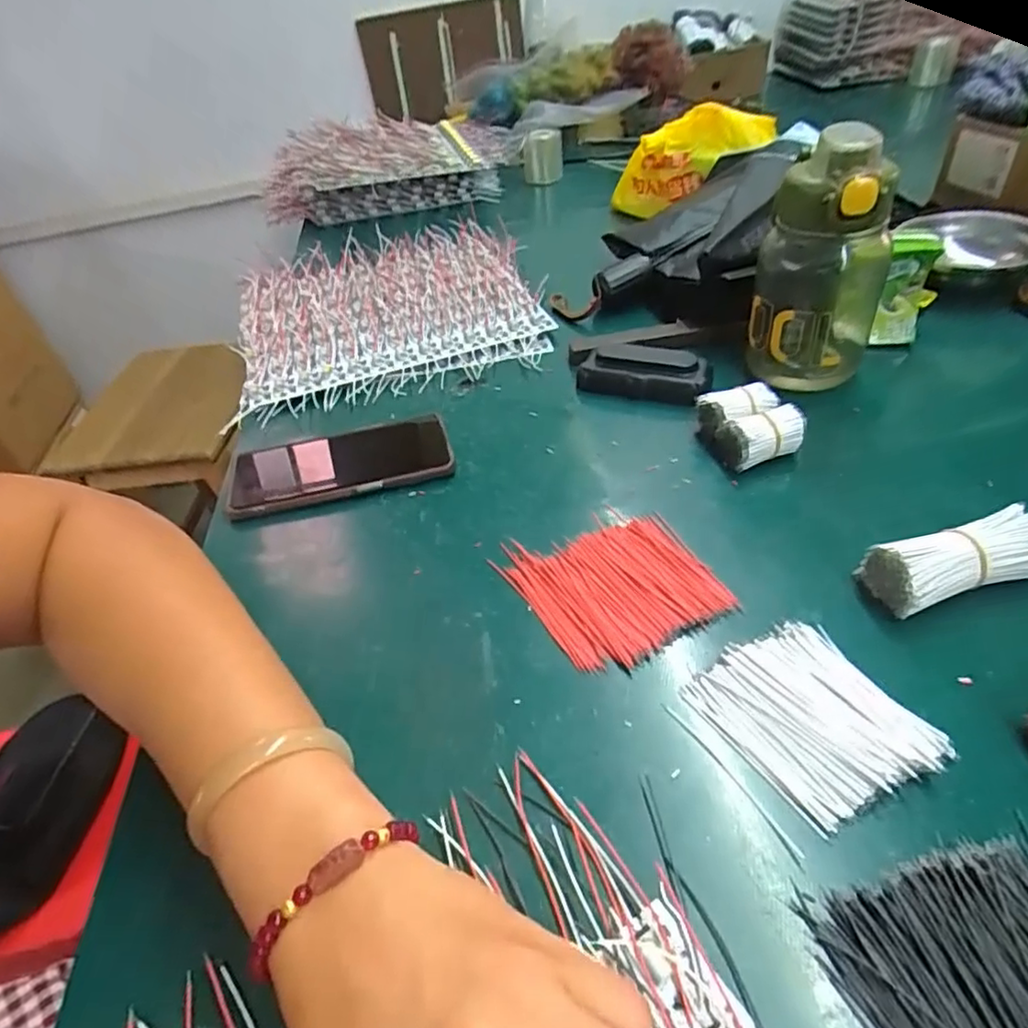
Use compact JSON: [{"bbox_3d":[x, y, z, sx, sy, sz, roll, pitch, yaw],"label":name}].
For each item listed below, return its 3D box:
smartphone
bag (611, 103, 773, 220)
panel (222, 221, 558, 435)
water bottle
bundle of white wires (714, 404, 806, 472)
[{"bbox_3d":[-0.130,-0.040,0.466,0.160,0.013,0.082,-13,43,-6],"label":"smartphone"},{"bbox_3d":[0.199,-0.420,0.720,0.188,0.075,0.055,-19,35,31],"label":"bag"},{"bbox_3d":[-0.138,-0.224,0.654,0.307,0.029,0.318,-16,45,-4],"label":"panel"},{"bbox_3d":[0.228,-0.182,0.453,0.087,0.171,0.090,19,49,26],"label":"water bottle"},{"bbox_3d":[0.171,-0.052,0.425,0.053,0.033,0.029,-11,43,-4],"label":"bundle of white wires"}]

